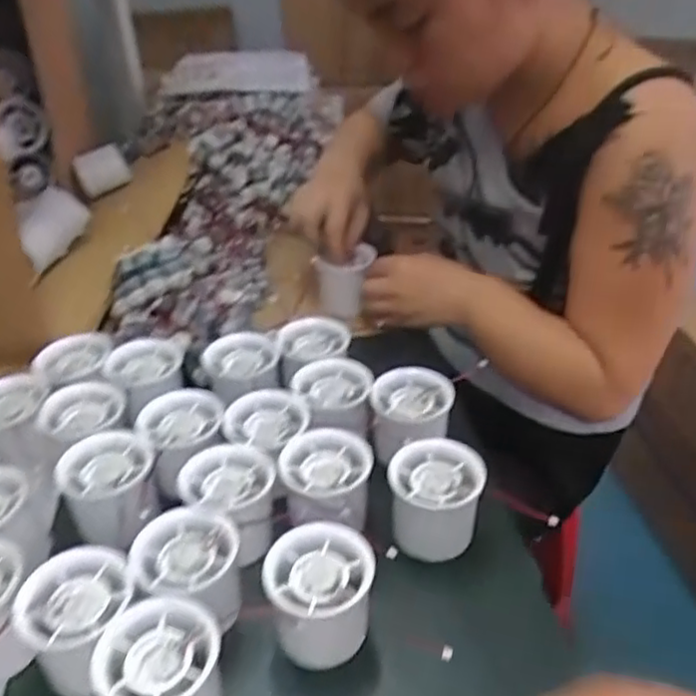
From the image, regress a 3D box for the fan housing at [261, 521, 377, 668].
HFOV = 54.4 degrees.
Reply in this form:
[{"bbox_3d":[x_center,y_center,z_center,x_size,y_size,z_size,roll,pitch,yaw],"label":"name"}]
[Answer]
[{"bbox_3d":[-0.014,0.137,0.370,0.057,0.055,0.061,0,35,4],"label":"fan housing"}]

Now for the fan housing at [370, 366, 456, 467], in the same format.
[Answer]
[{"bbox_3d":[0.046,0.046,0.487,0.057,0.039,0.055,-3,35,0],"label":"fan housing"}]

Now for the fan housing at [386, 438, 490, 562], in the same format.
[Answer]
[{"bbox_3d":[0.056,0.098,0.431,0.055,0.061,0.051,-2,35,1],"label":"fan housing"}]

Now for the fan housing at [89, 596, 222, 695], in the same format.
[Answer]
[{"bbox_3d":[-0.090,0.162,0.332,0.053,0.050,0.055,-2,35,1],"label":"fan housing"}]

